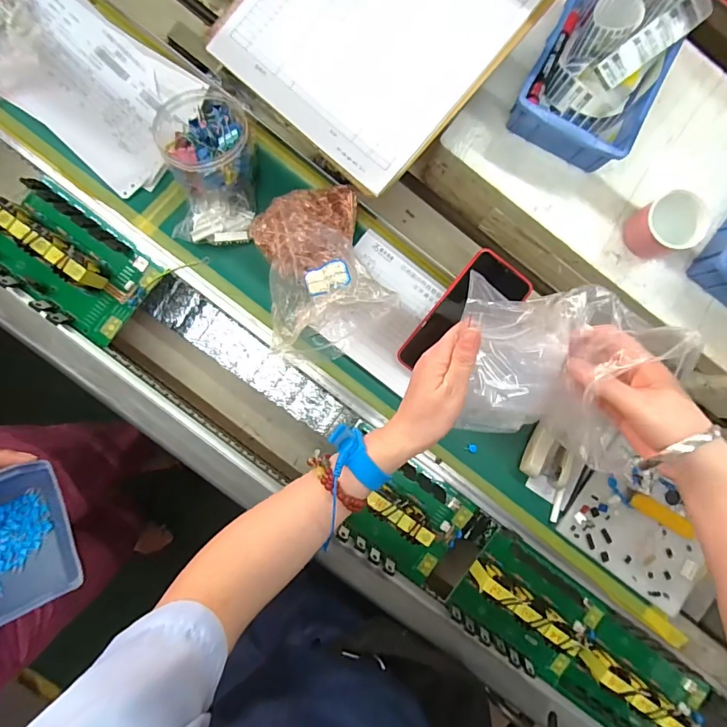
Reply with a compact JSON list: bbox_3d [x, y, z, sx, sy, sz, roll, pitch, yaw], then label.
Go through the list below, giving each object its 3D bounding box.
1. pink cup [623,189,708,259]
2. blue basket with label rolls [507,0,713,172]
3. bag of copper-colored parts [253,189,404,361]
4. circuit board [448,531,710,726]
[{"bbox_3d":[0.339,-0.155,0.481,0.063,0.055,0.061,-16,92,-3],"label":"pink cup"},{"bbox_3d":[0.255,-0.320,0.458,0.127,0.085,0.169,27,89,-3],"label":"blue basket with label rolls"},{"bbox_3d":[-0.047,-0.103,0.450,0.122,0.110,0.170,-14,92,-3],"label":"bag of copper-colored parts"},{"bbox_3d":[0.277,0.361,0.518,0.349,0.053,0.120,39,88,-3],"label":"circuit board"}]

